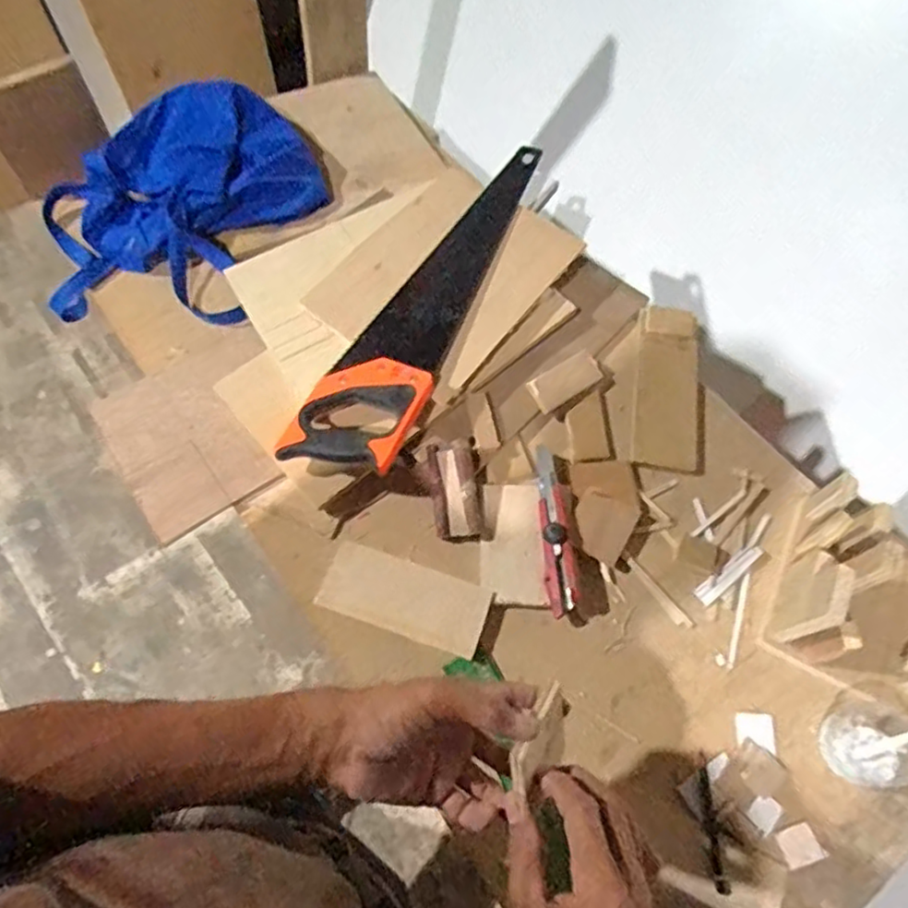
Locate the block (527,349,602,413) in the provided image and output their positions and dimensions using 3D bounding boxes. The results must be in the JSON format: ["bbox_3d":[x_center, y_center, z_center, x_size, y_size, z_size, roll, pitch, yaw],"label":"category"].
[{"bbox_3d":[0.130,-0.085,0.760,0.090,0.010,0.042,-31,87,-15],"label":"block"}]

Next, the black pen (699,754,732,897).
[{"bbox_3d":[0.226,0.326,0.576,0.012,0.005,0.103,-1,62,-2],"label":"black pen"}]

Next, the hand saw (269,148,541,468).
[{"bbox_3d":[-0.025,-0.185,0.746,0.110,0.036,0.496,22,63,10],"label":"hand saw"}]

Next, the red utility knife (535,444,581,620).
[{"bbox_3d":[0.105,0.073,0.670,0.032,0.015,0.177,-1,62,-2],"label":"red utility knife"}]

